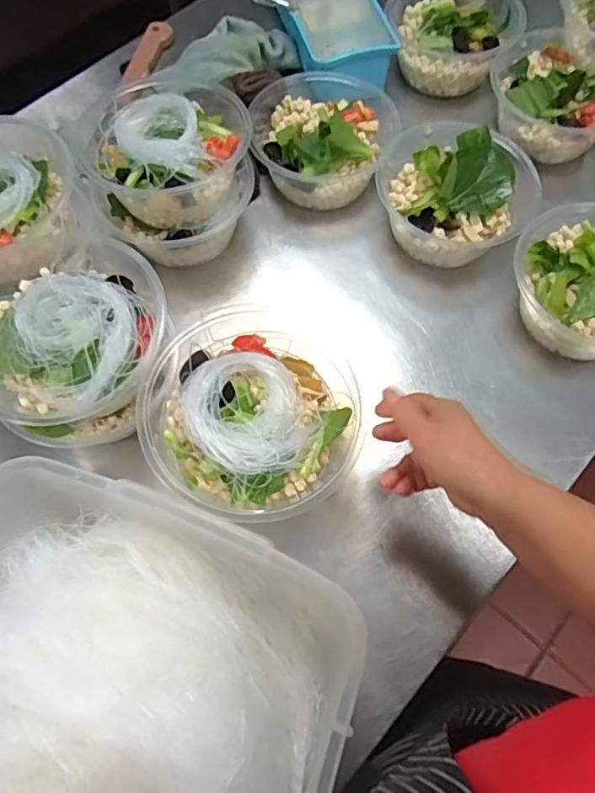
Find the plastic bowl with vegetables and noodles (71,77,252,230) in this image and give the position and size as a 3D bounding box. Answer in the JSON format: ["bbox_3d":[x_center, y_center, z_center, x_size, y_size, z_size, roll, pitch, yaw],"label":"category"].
[{"bbox_3d":[-0.129,-0.245,0.576,0.162,0.071,0.148,0,66,0],"label":"plastic bowl with vegetables and noodles"}]

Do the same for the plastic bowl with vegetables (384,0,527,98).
[{"bbox_3d":[0.201,-0.481,0.749,0.168,0.062,0.171,0,66,0],"label":"plastic bowl with vegetables"}]

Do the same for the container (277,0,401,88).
[{"bbox_3d":[0.038,-0.504,0.749,0.115,0.067,0.301,-15,66,-7],"label":"container"}]

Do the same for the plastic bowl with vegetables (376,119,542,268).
[{"bbox_3d":[0.169,-0.217,0.622,0.165,0.087,0.142,1,66,0],"label":"plastic bowl with vegetables"}]

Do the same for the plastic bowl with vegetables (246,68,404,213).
[{"bbox_3d":[0.028,-0.302,0.667,0.160,0.080,0.159,0,66,0],"label":"plastic bowl with vegetables"}]

